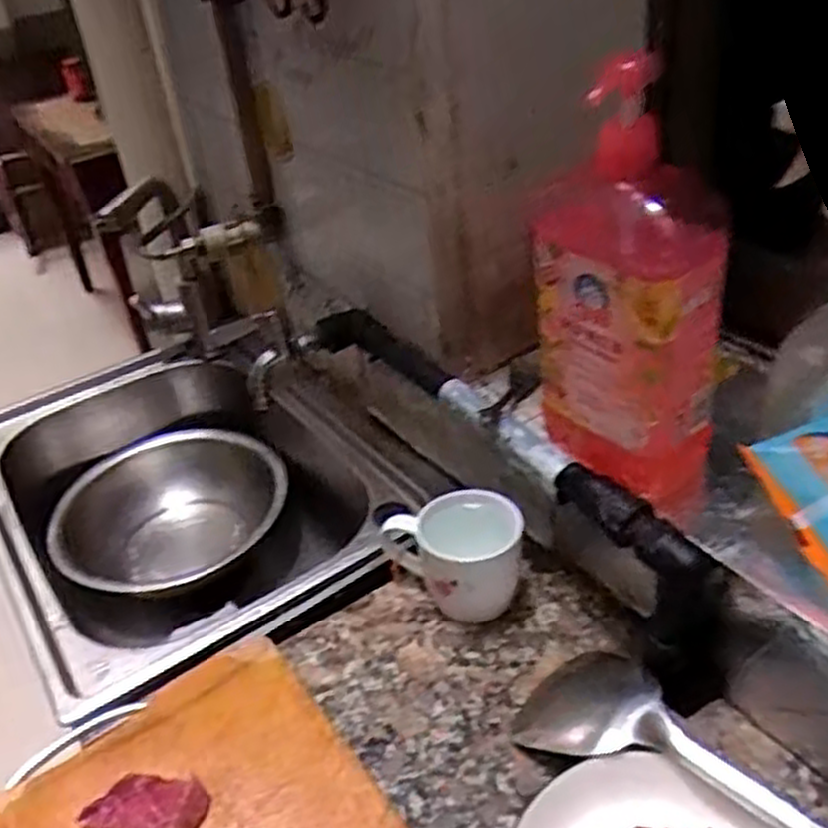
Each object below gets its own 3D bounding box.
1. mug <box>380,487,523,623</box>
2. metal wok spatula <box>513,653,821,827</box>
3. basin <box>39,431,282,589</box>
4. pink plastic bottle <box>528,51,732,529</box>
[{"bbox_3d":[0.028,0.111,0.646,0.115,0.079,0.087,-2,36,7],"label":"mug"},{"bbox_3d":[0.232,0.246,0.478,0.370,0.065,0.091,22,45,34],"label":"metal wok spatula"},{"bbox_3d":[-0.294,0.147,1.012,0.279,0.119,0.279,-5,36,3],"label":"basin"},{"bbox_3d":[0.137,-0.073,0.518,0.066,0.273,0.121,-28,41,-26],"label":"pink plastic bottle"}]

